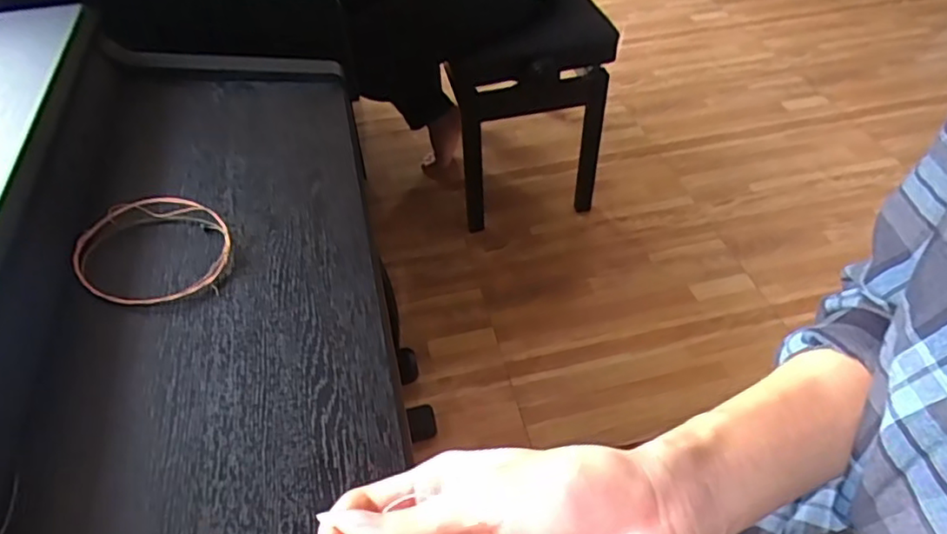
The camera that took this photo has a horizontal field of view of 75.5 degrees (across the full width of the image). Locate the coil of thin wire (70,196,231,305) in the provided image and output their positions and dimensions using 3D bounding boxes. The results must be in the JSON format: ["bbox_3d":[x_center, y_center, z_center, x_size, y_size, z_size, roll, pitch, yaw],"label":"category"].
[{"bbox_3d":[-0.215,-0.010,0.410,0.093,0.025,0.085,-1,44,1],"label":"coil of thin wire"}]

